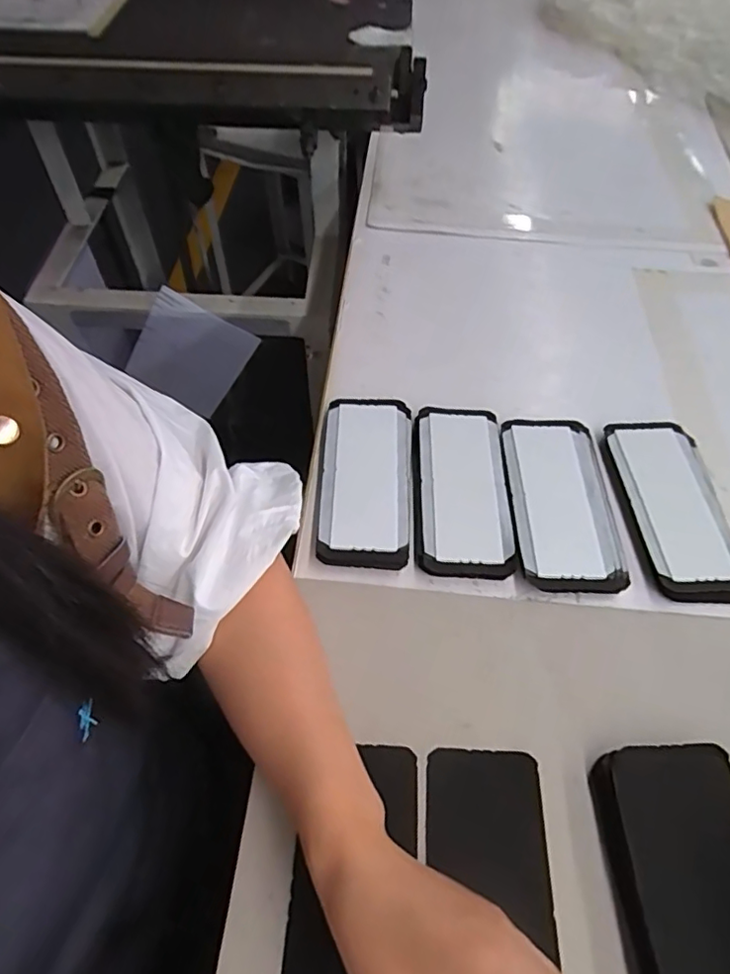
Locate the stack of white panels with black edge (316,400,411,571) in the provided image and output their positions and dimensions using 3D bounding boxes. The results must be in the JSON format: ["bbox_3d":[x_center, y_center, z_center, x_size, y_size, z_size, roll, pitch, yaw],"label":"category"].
[{"bbox_3d":[0.002,-0.007,0.486,0.074,0.021,0.162,1,56,1],"label":"stack of white panels with black edge"}]

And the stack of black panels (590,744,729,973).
[{"bbox_3d":[0.188,0.240,0.313,0.081,0.019,0.175,-3,56,-2],"label":"stack of black panels"}]

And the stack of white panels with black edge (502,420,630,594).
[{"bbox_3d":[0.162,0.008,0.477,0.082,0.009,0.164,1,56,1],"label":"stack of white panels with black edge"}]

